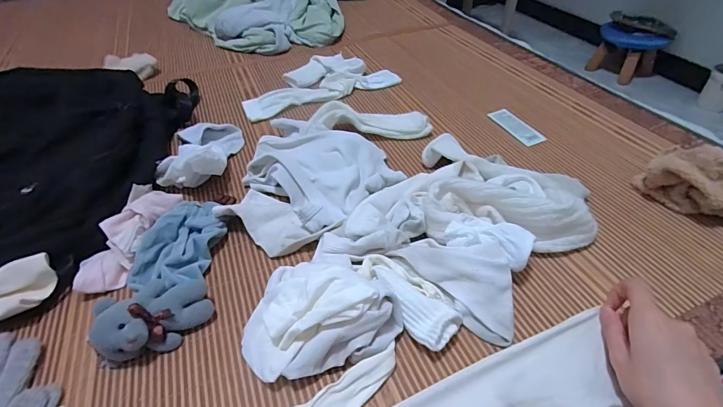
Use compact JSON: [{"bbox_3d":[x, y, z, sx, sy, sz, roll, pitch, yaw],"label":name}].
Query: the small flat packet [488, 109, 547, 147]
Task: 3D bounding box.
[{"bbox_3d":[0.266,-0.134,0.645,0.040,0.007,0.107,-17,47,-15],"label":"small flat packet"}]

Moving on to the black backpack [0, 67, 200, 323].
[{"bbox_3d":[-0.476,-0.083,0.566,0.336,0.072,0.450,1,45,3],"label":"black backpack"}]

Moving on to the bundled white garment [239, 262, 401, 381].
[{"bbox_3d":[-0.046,0.110,0.350,0.137,0.066,0.106,21,49,21],"label":"bundled white garment"}]

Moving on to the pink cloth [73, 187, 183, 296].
[{"bbox_3d":[-0.287,0.037,0.457,0.067,0.044,0.149,12,61,13],"label":"pink cloth"}]

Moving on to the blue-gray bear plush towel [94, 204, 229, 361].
[{"bbox_3d":[-0.212,0.069,0.423,0.098,0.041,0.208,-2,45,0],"label":"blue-gray bear plush towel"}]

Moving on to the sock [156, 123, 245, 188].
[{"bbox_3d":[-0.253,-0.090,0.577,0.108,0.056,0.173,-4,45,-3],"label":"sock"}]

